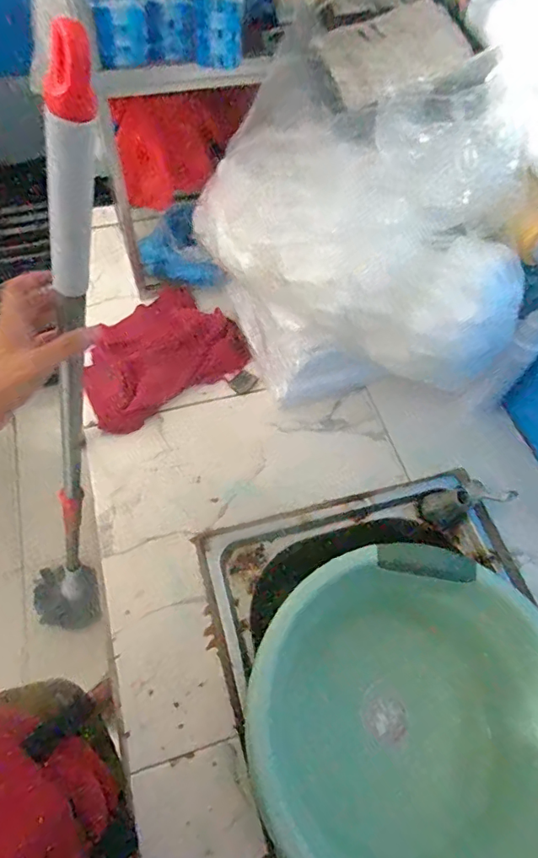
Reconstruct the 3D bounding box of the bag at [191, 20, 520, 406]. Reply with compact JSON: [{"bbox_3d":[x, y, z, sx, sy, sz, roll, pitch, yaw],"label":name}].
[{"bbox_3d":[0.090,-0.198,0.582,0.327,0.341,0.281,-4,62,-6],"label":"bag"}]

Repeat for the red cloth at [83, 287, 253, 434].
[{"bbox_3d":[-0.165,-0.115,0.732,0.237,0.020,0.179,-30,67,-18],"label":"red cloth"}]

